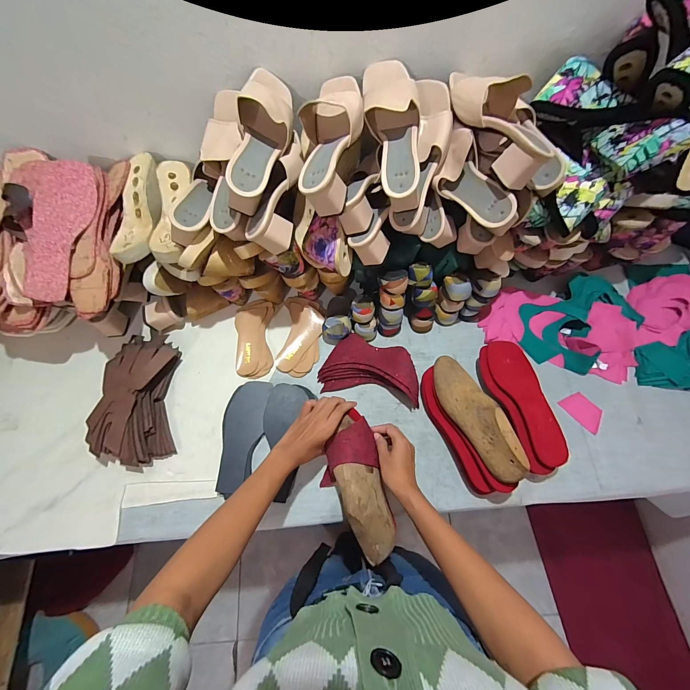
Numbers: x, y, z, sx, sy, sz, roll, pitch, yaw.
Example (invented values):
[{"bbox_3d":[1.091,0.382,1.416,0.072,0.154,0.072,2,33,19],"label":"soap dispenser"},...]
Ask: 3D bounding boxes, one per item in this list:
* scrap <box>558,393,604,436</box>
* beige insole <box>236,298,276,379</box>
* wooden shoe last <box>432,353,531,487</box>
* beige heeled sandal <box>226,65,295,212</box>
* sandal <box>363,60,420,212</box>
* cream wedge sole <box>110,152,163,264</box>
[{"bbox_3d":[0.481,0.132,0.635,0.054,0.009,0.077,-36,72,-12],"label":"scrap"},{"bbox_3d":[-0.202,-0.019,0.700,0.082,0.012,0.180,-3,69,1],"label":"beige insole"},{"bbox_3d":[0.224,0.118,0.554,0.063,0.082,0.240,-22,54,-7],"label":"wooden shoe last"},{"bbox_3d":[-0.128,-0.319,0.493,0.080,0.096,0.233,5,68,4],"label":"beige heeled sandal"},{"bbox_3d":[0.081,-0.343,0.505,0.084,0.090,0.232,-8,85,-2],"label":"sandal"},{"bbox_3d":[-0.395,-0.255,0.596,0.085,0.054,0.221,1,68,3],"label":"cream wedge sole"}]

